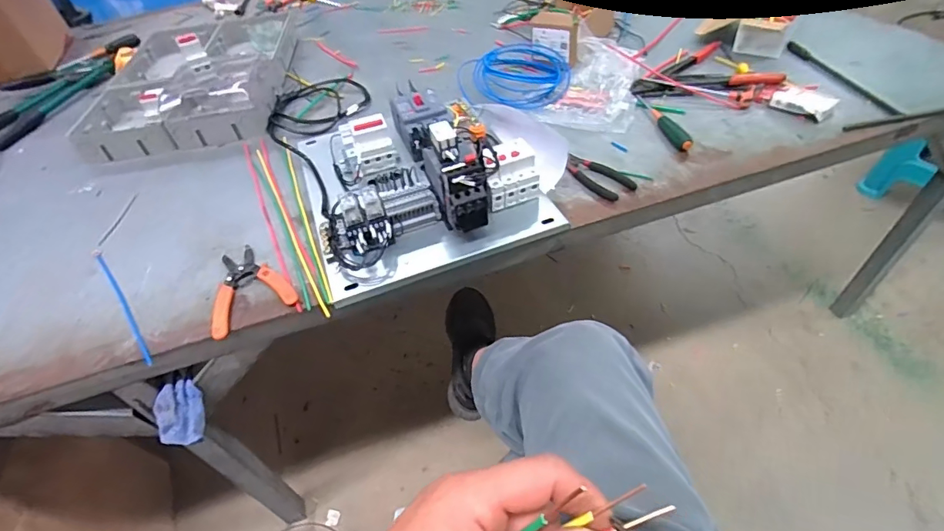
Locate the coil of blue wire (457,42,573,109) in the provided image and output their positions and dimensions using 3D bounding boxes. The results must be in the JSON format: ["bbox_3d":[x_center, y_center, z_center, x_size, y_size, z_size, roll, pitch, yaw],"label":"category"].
[{"bbox_3d":[0.092,-0.372,0.940,0.213,0.044,0.181,29,57,30],"label":"coil of blue wire"}]

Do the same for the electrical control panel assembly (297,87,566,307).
[{"bbox_3d":[-0.091,-0.172,0.718,0.328,0.118,0.388,-18,48,-10],"label":"electrical control panel assembly"}]

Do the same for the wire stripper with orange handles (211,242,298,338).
[{"bbox_3d":[-0.299,0.024,0.635,0.103,0.010,0.139,-26,49,-16],"label":"wire stripper with orange handles"}]

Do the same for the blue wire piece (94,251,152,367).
[{"bbox_3d":[-0.474,0.045,0.646,0.011,0.004,0.271,-36,53,-24],"label":"blue wire piece"}]

